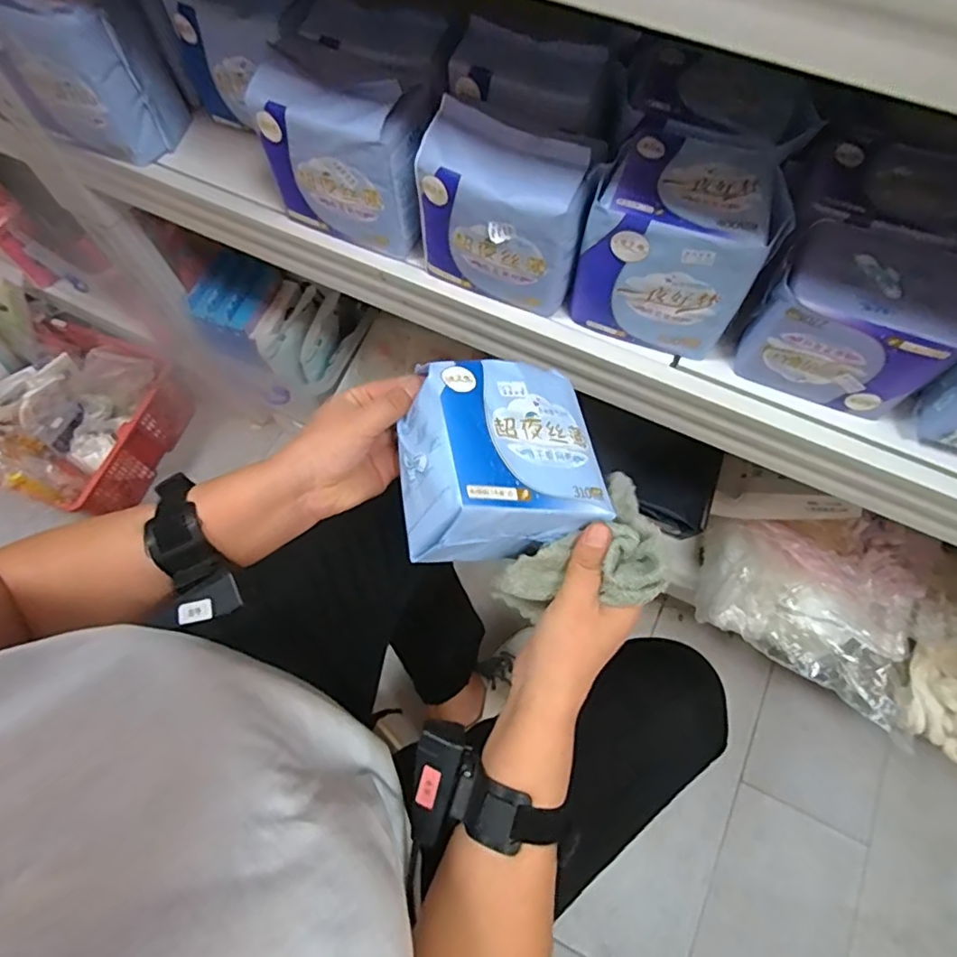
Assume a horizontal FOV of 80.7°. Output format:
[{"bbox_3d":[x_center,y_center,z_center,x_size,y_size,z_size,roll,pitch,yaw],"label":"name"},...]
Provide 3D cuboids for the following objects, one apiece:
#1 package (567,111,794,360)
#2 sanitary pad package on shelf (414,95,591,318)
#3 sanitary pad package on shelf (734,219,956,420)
[{"bbox_3d":[0.151,-0.176,0.434,0.130,0.121,0.100,27,70,12],"label":"package"},{"bbox_3d":[0.018,-0.201,0.439,0.130,0.124,0.057,26,70,11],"label":"sanitary pad package on shelf"},{"bbox_3d":[0.274,-0.117,0.422,0.127,0.097,0.090,26,70,11],"label":"sanitary pad package on shelf"}]

